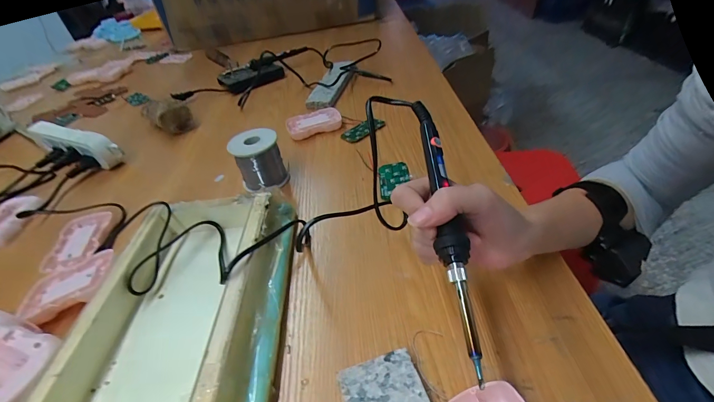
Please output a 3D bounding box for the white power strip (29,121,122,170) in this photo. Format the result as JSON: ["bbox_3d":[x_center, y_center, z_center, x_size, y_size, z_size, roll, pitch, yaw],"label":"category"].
[{"bbox_3d":[-0.465,-0.092,0.547,0.196,0.052,0.027,12,44,22],"label":"white power strip"}]

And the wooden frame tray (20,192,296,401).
[{"bbox_3d":[-0.145,0.096,0.286,0.161,0.044,0.259,-5,40,3],"label":"wooden frame tray"}]

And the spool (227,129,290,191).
[{"bbox_3d":[-0.128,-0.053,0.442,0.058,0.067,0.058,-4,40,4],"label":"spool"}]

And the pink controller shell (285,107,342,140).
[{"bbox_3d":[-0.071,-0.130,0.554,0.088,0.020,0.056,-15,41,-9],"label":"pink controller shell"}]

